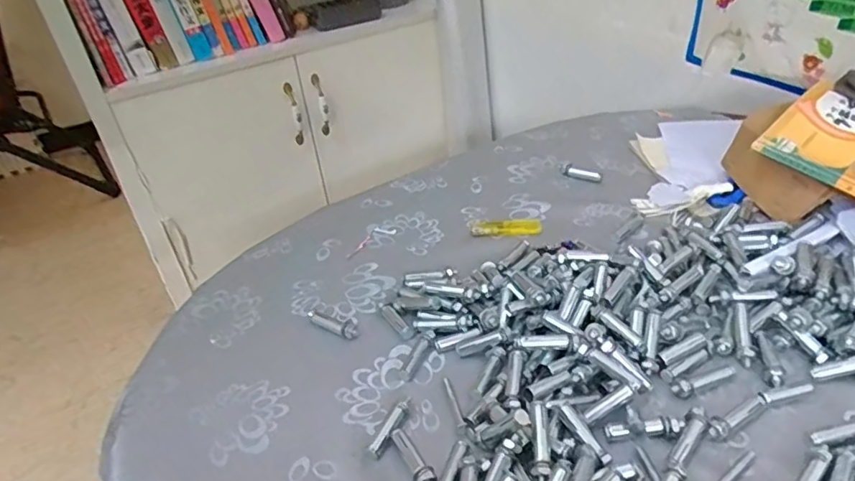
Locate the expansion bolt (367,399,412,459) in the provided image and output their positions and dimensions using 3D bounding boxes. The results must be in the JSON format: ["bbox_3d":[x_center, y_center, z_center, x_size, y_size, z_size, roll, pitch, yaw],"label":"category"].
[{"bbox_3d":[-0.027,0.141,0.430,0.011,0.011,0.054,16,41,28],"label":"expansion bolt"}]

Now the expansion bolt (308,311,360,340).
[{"bbox_3d":[-0.089,0.077,0.528,0.058,0.010,0.015,16,41,28],"label":"expansion bolt"}]

